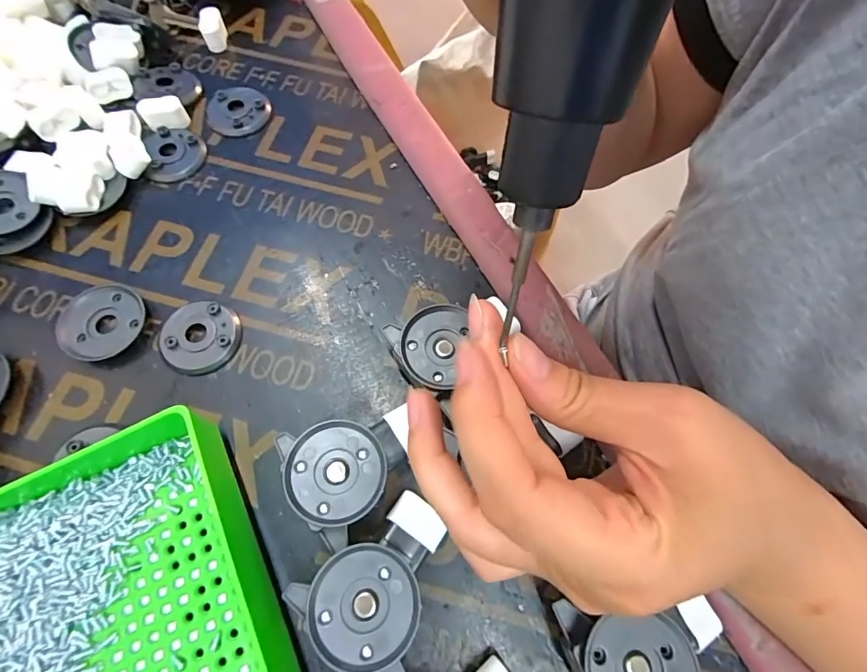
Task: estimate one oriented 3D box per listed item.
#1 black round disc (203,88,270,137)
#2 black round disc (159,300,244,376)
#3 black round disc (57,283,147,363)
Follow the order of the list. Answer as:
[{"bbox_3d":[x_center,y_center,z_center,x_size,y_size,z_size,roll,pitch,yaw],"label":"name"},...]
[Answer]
[{"bbox_3d":[-0.132,-0.152,0.291,0.041,0.007,0.041,1,68,-2],"label":"black round disc"},{"bbox_3d":[-0.126,0.001,0.230,0.042,0.006,0.039,1,68,-2],"label":"black round disc"},{"bbox_3d":[-0.177,-0.008,0.231,0.040,0.008,0.043,1,68,-2],"label":"black round disc"}]

